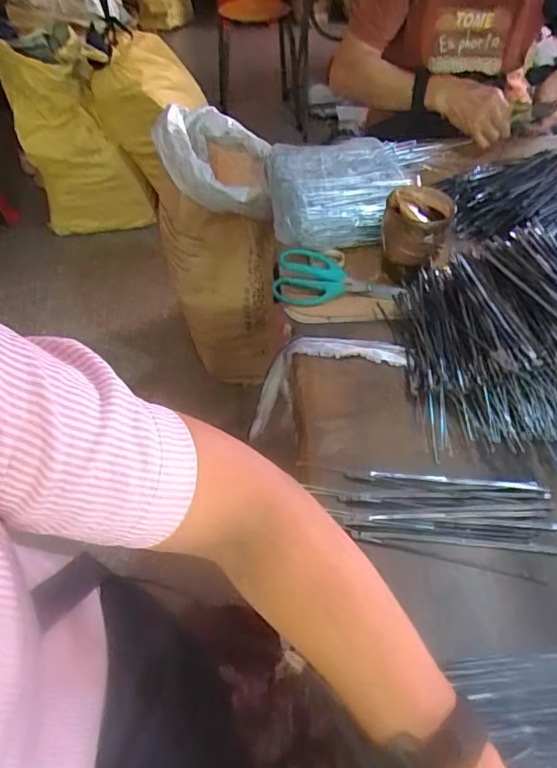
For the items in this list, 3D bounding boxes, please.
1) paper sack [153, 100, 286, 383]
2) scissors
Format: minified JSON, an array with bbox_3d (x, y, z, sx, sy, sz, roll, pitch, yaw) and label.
[{"bbox_3d":[-0.131,-0.313,1.223,0.245,0.545,0.337,-8,51,-5],"label":"paper sack"},{"bbox_3d":[0.078,-0.149,0.709,0.168,0.014,0.085,-3,68,-2],"label":"scissors"}]

